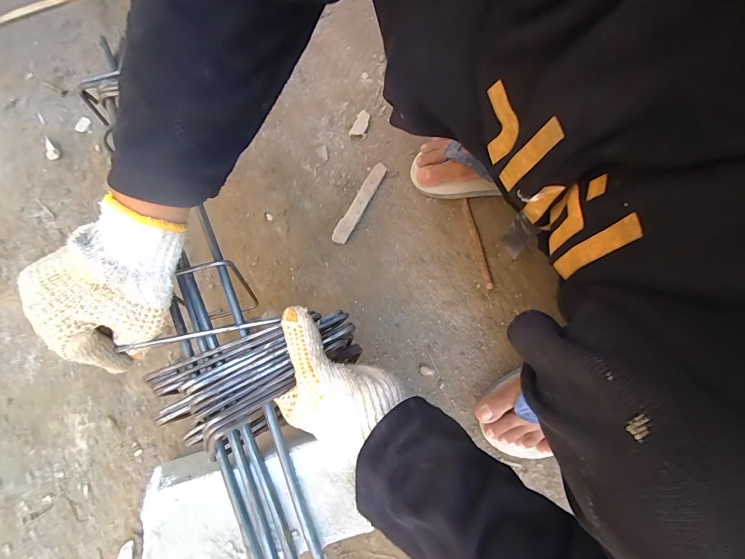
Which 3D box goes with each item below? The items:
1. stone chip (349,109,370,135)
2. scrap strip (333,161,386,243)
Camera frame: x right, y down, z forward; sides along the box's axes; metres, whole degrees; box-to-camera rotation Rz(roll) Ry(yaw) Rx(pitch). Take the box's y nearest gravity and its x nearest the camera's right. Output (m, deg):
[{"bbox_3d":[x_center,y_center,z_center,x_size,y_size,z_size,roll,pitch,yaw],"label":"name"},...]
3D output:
[{"bbox_3d":[-0.019,-0.256,0.586,0.024,0.009,0.051,13,75,6],"label":"stone chip"},{"bbox_3d":[-0.018,-0.118,0.549,0.027,0.017,0.144,27,77,9],"label":"scrap strip"}]

